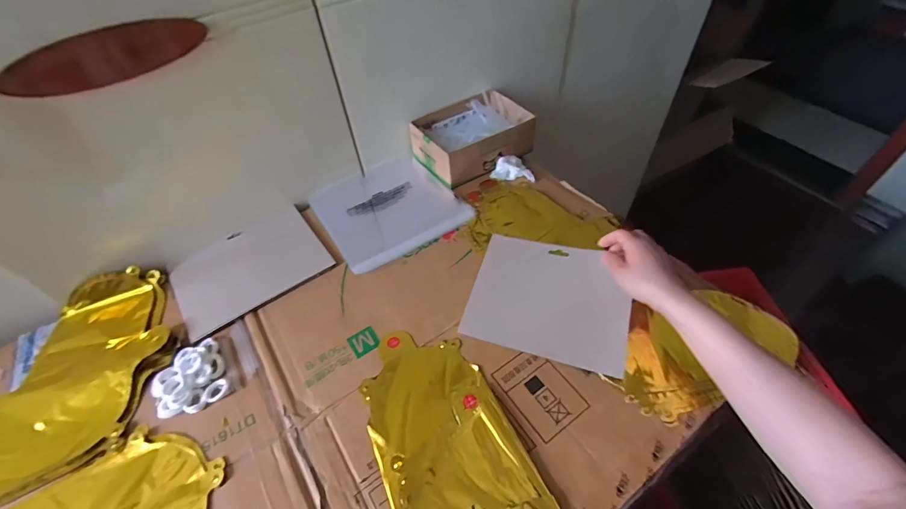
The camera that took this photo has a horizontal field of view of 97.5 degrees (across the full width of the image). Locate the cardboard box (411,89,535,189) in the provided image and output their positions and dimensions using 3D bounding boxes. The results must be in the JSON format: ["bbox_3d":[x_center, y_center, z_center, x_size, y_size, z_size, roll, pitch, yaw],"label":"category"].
[{"bbox_3d":[0.037,-0.207,0.689,0.193,0.066,0.136,-26,53,-18],"label":"cardboard box"}]

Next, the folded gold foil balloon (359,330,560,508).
[{"bbox_3d":[-0.008,0.192,0.411,0.139,0.016,0.259,-21,52,-14],"label":"folded gold foil balloon"}]

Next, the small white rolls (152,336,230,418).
[{"bbox_3d":[-0.302,0.139,0.453,0.070,0.018,0.084,-27,54,-18],"label":"small white rolls"}]

